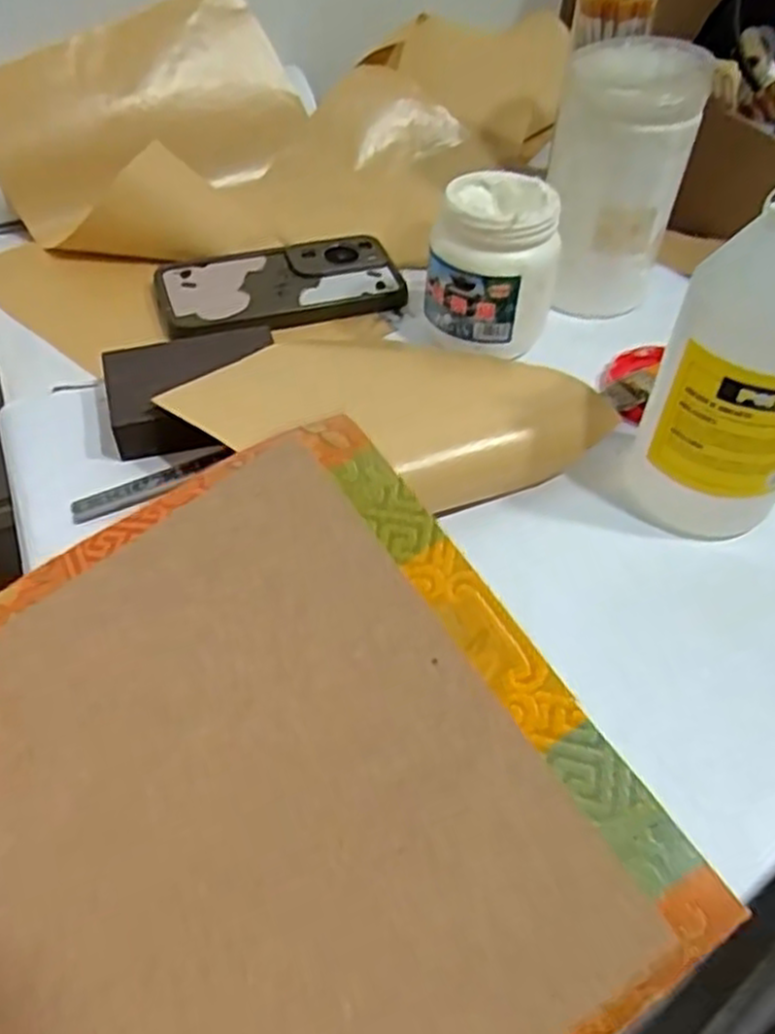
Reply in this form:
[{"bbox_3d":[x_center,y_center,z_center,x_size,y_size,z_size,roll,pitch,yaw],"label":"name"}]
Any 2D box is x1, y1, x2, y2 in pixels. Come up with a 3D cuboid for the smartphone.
[{"bbox_3d":[-0.072,-0.159,0.517,0.160,0.008,0.075,-13,50,-15],"label":"smartphone"}]

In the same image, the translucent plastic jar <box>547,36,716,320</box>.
[{"bbox_3d":[0.143,-0.208,0.489,0.077,0.151,0.072,2,47,-2],"label":"translucent plastic jar"}]

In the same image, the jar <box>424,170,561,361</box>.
[{"bbox_3d":[0.065,-0.152,0.464,0.074,0.086,0.069,2,47,-2],"label":"jar"}]

